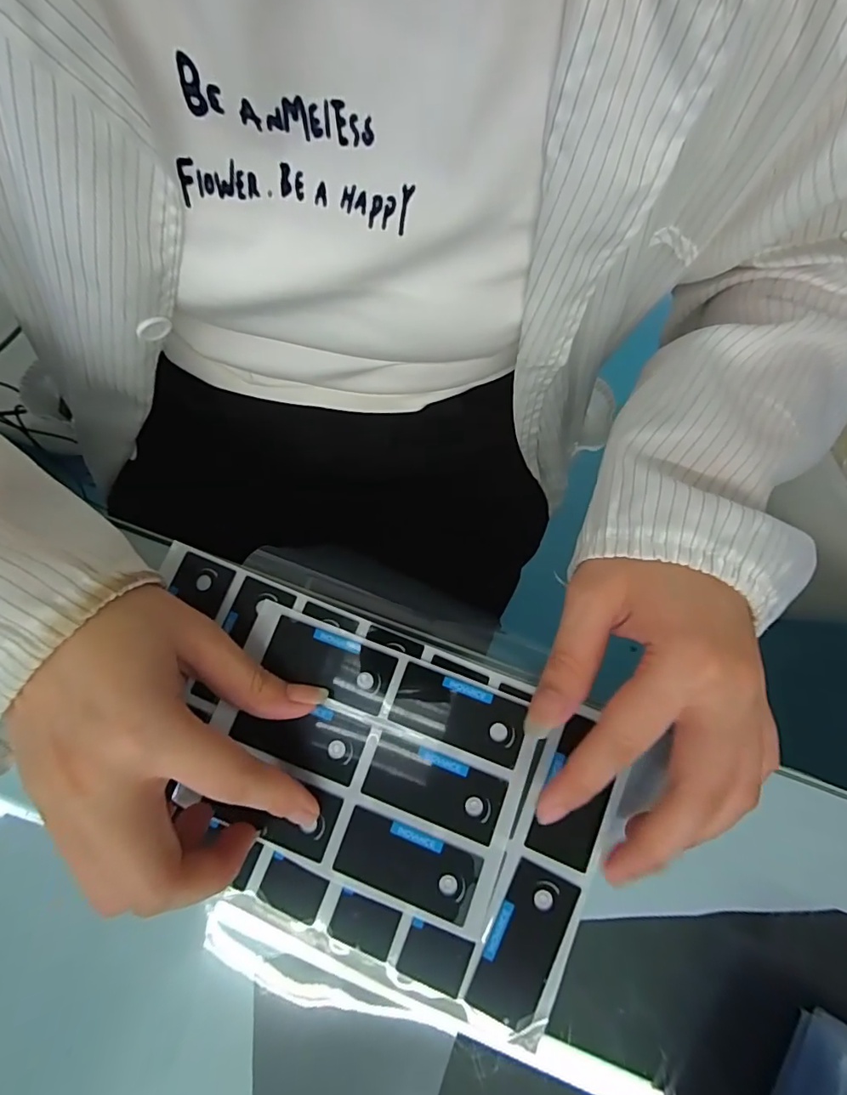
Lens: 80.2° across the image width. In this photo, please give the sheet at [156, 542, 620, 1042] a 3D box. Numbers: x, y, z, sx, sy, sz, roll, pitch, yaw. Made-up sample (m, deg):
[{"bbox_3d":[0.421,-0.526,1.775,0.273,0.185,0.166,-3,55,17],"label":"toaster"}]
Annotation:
[{"bbox_3d":[-0.034,0.099,0.224,0.220,0.006,0.127,21,79,6],"label":"sheet"}]

